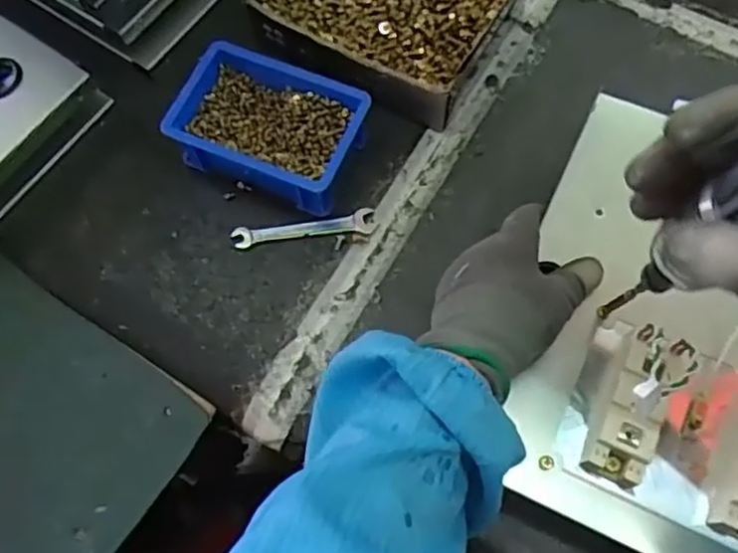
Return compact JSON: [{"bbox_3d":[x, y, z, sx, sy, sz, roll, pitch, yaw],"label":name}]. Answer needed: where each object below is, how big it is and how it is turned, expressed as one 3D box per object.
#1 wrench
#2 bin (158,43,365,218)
[{"bbox_3d":[-0.056,-0.040,0.563,0.119,0.007,0.022,-7,69,2],"label":"wrench"},{"bbox_3d":[-0.083,-0.125,0.573,0.153,0.057,0.107,21,69,12],"label":"bin"}]

